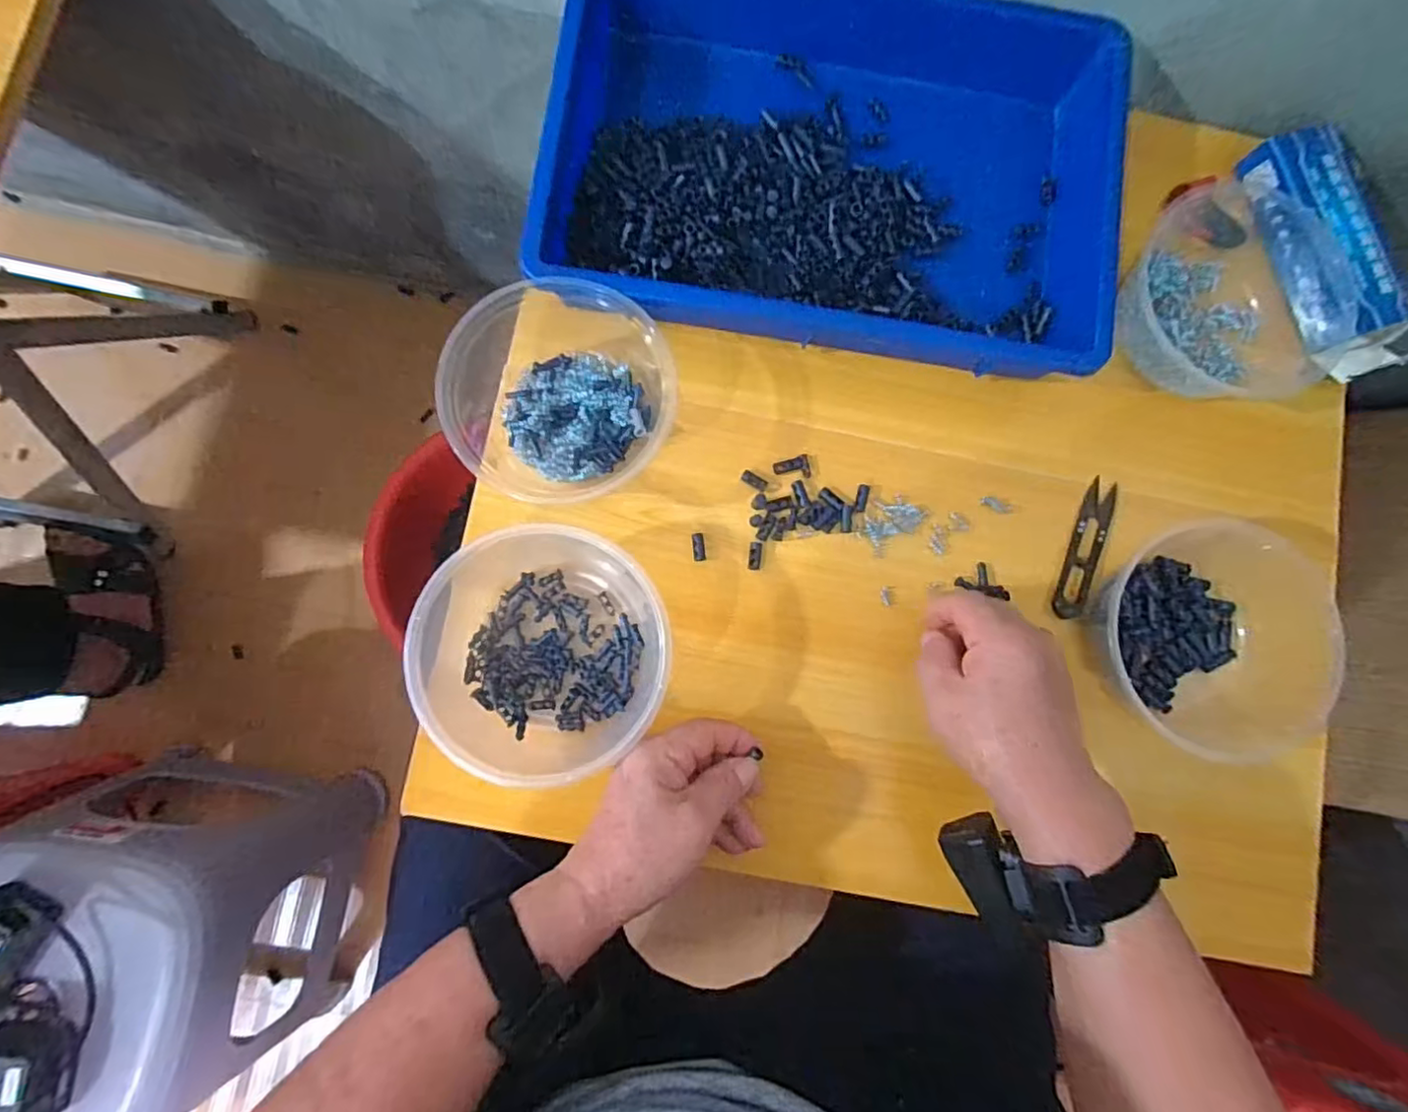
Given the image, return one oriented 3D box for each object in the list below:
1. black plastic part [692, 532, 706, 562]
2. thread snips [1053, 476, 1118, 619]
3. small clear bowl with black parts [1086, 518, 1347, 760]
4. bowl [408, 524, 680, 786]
[{"bbox_3d":[-0.003,-0.006,0.422,0.008,0.004,0.019,-7,86,-3],"label":"black plastic part"},{"bbox_3d":[0.260,-0.005,0.432,0.024,0.010,0.100,22,85,-1],"label":"thread snips"},{"bbox_3d":[0.312,0.058,0.406,0.155,0.062,0.155,0,86,-3],"label":"small clear bowl with black parts"},{"bbox_3d":[-0.095,0.058,0.386,0.141,0.058,0.141,0,86,-3],"label":"bowl"}]

